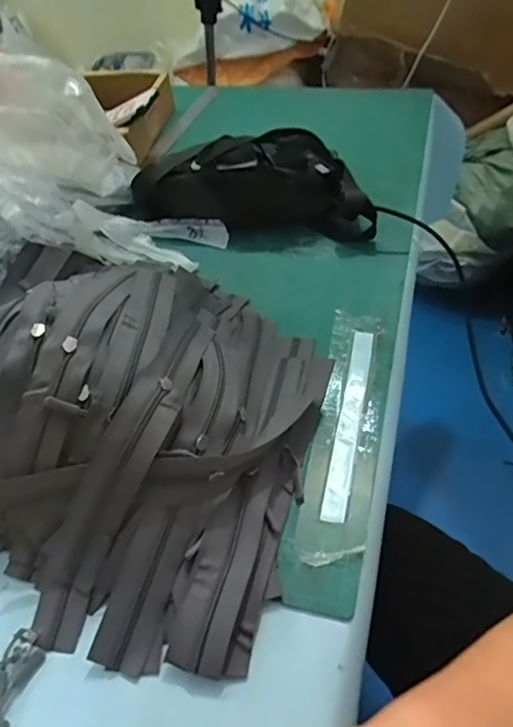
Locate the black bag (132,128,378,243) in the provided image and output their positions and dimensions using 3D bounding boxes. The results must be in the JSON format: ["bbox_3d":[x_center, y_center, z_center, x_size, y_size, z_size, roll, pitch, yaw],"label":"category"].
[{"bbox_3d":[0.001,-0.239,0.720,0.309,0.072,0.145,6,48,10],"label":"black bag"}]

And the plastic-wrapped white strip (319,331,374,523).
[{"bbox_3d":[0.085,0.045,0.503,0.021,0.005,0.211,1,46,19],"label":"plastic-wrapped white strip"}]

